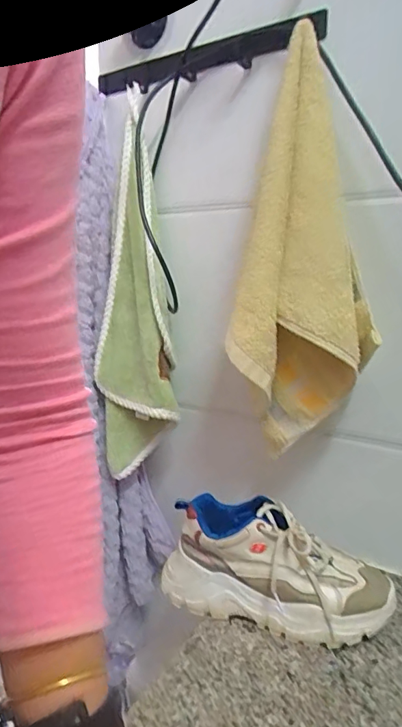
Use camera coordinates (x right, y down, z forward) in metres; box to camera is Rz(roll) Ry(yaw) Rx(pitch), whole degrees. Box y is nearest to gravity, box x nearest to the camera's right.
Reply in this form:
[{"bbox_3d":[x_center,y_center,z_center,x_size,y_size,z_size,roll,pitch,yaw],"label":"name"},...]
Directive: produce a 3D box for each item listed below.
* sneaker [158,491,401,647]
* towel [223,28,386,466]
[{"bbox_3d":[0.084,0.231,0.528,0.243,0.113,0.087,4,13,20],"label":"sneaker"},{"bbox_3d":[0.108,-0.120,0.512,0.148,0.415,0.110,2,12,9],"label":"towel"}]

